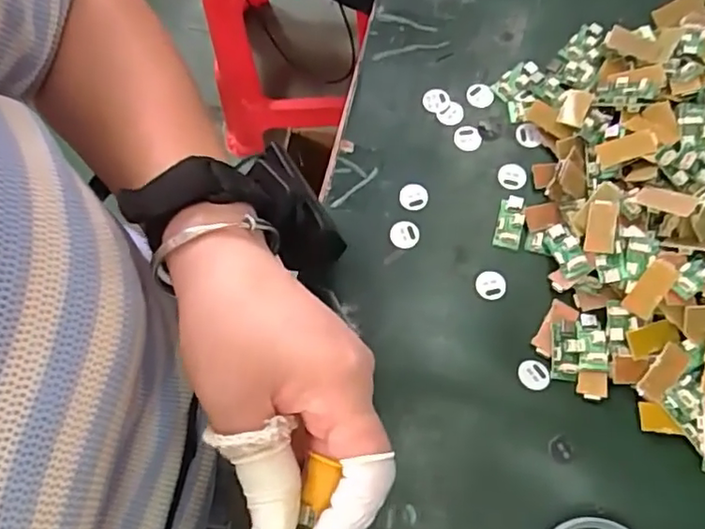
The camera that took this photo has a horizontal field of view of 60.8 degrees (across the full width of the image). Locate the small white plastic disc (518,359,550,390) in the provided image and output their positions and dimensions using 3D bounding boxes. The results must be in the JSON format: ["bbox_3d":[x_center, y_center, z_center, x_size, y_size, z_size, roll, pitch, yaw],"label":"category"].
[{"bbox_3d":[0.098,0.059,0.323,0.017,0.004,0.016,2,71,1],"label":"small white plastic disc"}]

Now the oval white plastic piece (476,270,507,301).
[{"bbox_3d":[0.080,0.012,0.346,0.017,0.004,0.017,4,72,2],"label":"oval white plastic piece"}]

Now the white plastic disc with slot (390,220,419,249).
[{"bbox_3d":[0.031,-0.018,0.357,0.017,0.004,0.016,0,83,1],"label":"white plastic disc with slot"}]

